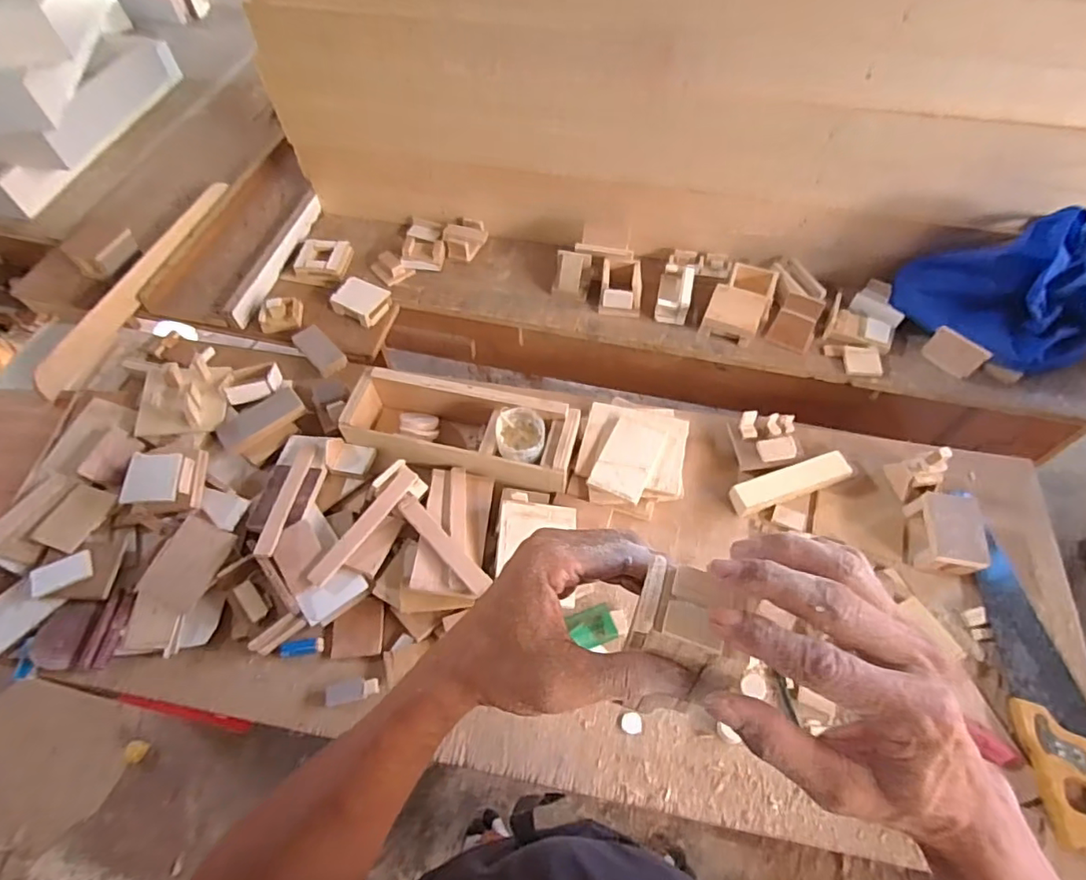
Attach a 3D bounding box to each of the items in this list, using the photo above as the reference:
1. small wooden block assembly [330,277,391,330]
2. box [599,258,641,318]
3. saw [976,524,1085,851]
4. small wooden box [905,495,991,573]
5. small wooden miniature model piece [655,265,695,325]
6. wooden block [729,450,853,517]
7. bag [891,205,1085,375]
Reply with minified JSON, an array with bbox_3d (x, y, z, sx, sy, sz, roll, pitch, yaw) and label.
[{"bbox_3d":[-0.309,-0.237,0.967,0.083,0.035,0.072,28,63,18],"label":"small wooden block assembly"},{"bbox_3d":[0.132,-0.254,0.958,0.067,0.067,0.071,4,59,5],"label":"box"},{"bbox_3d":[0.589,0.282,0.661,0.103,0.039,0.336,6,59,6],"label":"saw"},{"bbox_3d":[0.525,0.121,0.740,0.065,0.067,0.098,5,59,6],"label":"small wooden box"},{"bbox_3d":[0.222,-0.247,0.962,0.056,0.041,0.103,9,59,8],"label":"small wooden miniature model piece"},{"bbox_3d":[0.341,0.059,0.791,0.165,0.032,0.047,-18,62,-10],"label":"wooden block"},{"bbox_3d":[0.678,-0.220,0.799,0.269,0.198,0.123,15,60,11],"label":"bag"}]

